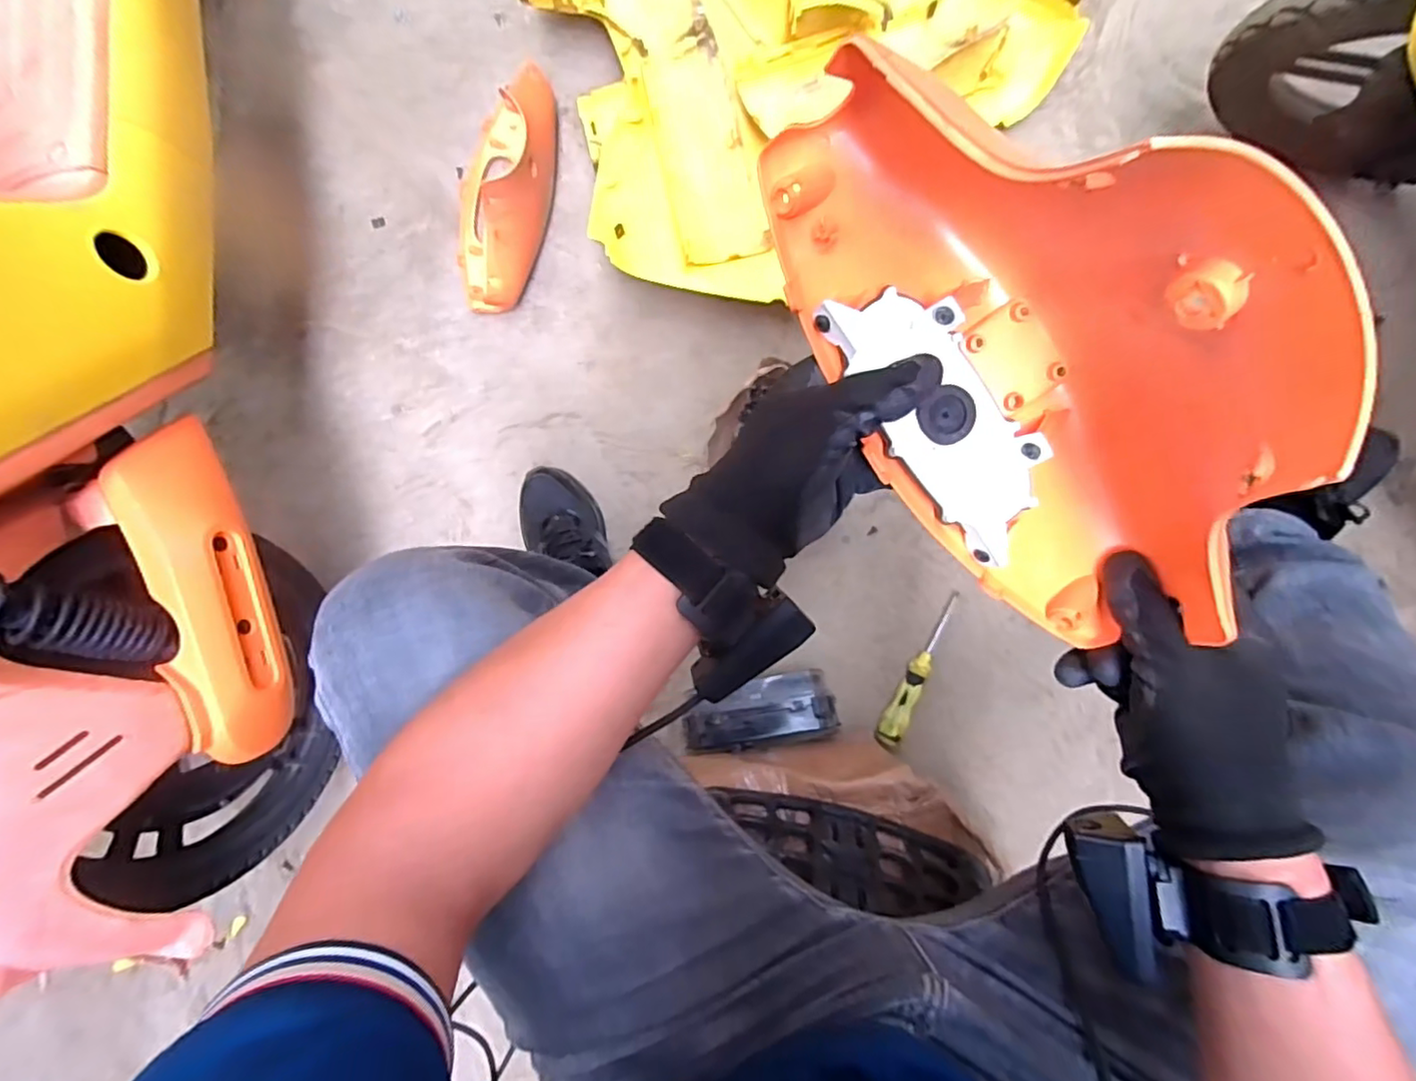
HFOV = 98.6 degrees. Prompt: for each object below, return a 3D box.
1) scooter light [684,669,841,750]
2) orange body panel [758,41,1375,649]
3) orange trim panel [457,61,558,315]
[{"bbox_3d":[0.066,0.213,0.767,0.184,0.067,0.087,-3,89,2],"label":"scooter light"},{"bbox_3d":[0.126,-0.076,0.254,0.105,0.162,0.280,-37,89,1],"label":"orange body panel"},{"bbox_3d":[-0.269,-0.449,0.771,0.128,0.126,0.282,4,90,2],"label":"orange trim panel"}]

